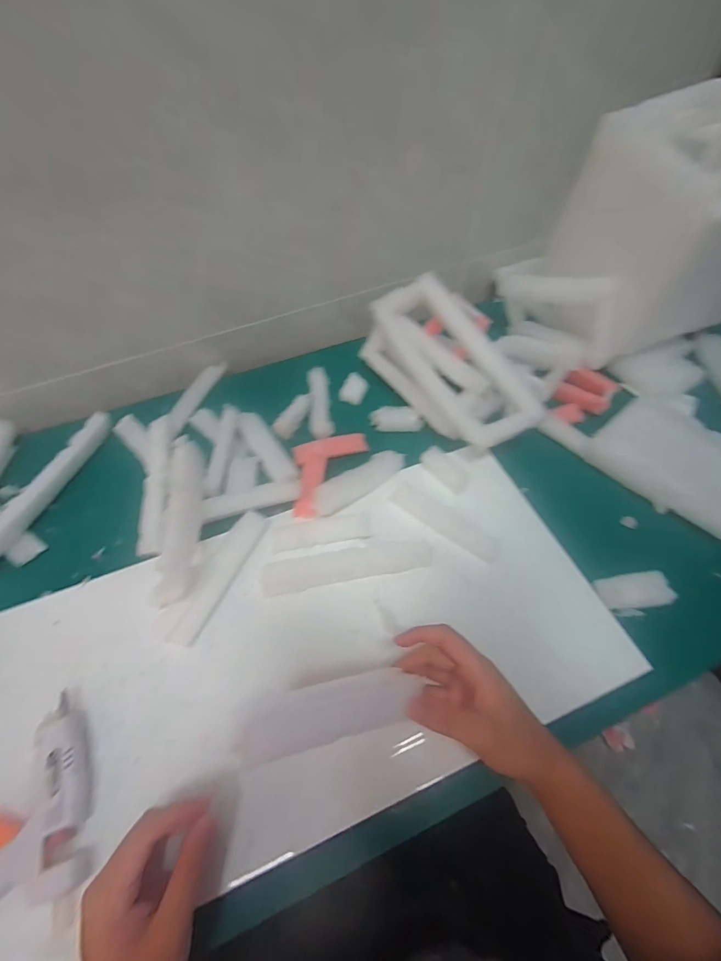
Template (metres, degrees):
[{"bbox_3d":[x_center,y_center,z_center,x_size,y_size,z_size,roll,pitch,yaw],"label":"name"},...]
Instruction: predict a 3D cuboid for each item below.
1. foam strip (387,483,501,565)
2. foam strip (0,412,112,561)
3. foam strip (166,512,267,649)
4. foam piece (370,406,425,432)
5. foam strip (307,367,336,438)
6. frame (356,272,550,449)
[{"bbox_3d":[0.095,0.045,0.470,0.134,0.007,0.030,34,64,22],"label":"foam strip"},{"bbox_3d":[-0.389,0.006,0.502,0.025,0.021,0.236,15,58,11],"label":"foam strip"},{"bbox_3d":[-0.149,0.099,0.438,0.025,0.014,0.153,19,59,14],"label":"foam strip"},{"bbox_3d":[0.050,-0.085,0.565,0.070,0.017,0.031,0,56,2],"label":"foam piece"},{"bbox_3d":[-0.057,-0.114,0.585,0.032,0.019,0.124,-4,56,-1],"label":"foam strip"},{"bbox_3d":[0.121,-0.150,0.535,0.119,0.103,0.252,-28,60,-16],"label":"frame"}]

